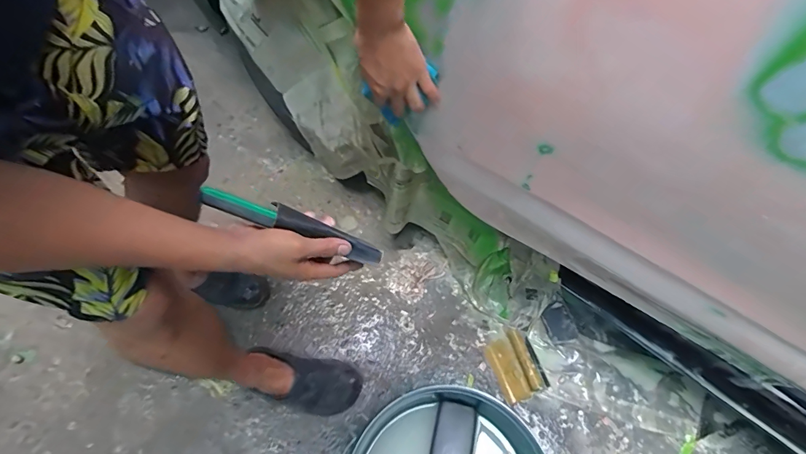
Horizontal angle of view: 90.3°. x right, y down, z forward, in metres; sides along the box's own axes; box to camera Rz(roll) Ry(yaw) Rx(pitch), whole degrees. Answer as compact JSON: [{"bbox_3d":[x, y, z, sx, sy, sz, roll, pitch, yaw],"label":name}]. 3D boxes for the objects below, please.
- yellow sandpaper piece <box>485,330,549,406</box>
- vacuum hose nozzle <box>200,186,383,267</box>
[{"bbox_3d":[0.268,0.328,0.951,0.107,0.010,0.146,-16,60,-13],"label":"yellow sandpaper piece"},{"bbox_3d":[-0.131,-0.004,0.497,0.226,0.026,0.031,21,56,-14],"label":"vacuum hose nozzle"}]

